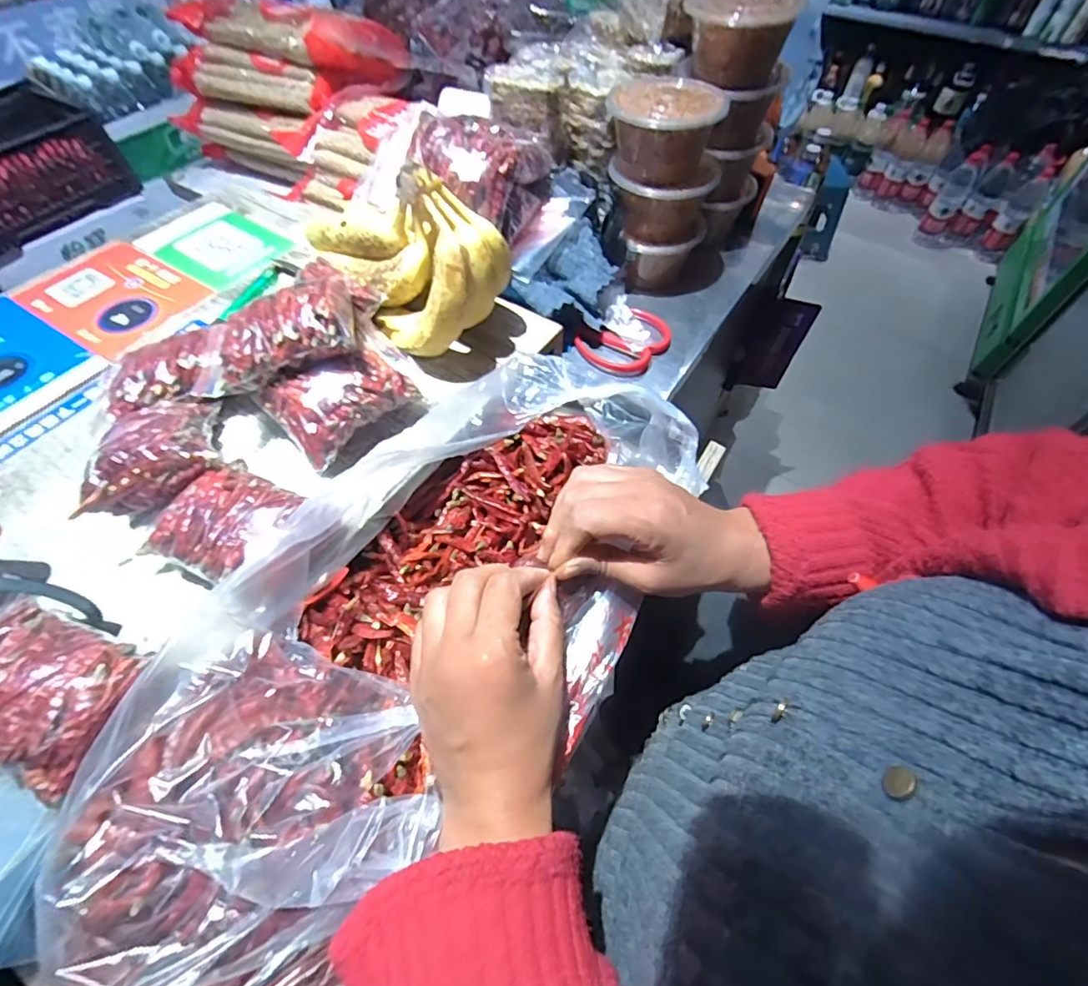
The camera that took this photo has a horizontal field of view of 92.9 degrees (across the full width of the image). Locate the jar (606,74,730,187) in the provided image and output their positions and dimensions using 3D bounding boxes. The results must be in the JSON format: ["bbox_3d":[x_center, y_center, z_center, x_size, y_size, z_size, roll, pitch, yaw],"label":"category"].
[{"bbox_3d":[0.117,-0.362,0.517,0.108,0.063,0.126,3,57,1],"label":"jar"}]

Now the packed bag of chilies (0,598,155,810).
[{"bbox_3d":[-0.271,0.110,0.283,0.098,0.048,0.072,18,58,11],"label":"packed bag of chilies"}]

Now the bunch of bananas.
[{"bbox_3d":[-0.120,-0.216,0.442,0.103,0.108,0.207,-35,64,-21],"label":"bunch of bananas"}]

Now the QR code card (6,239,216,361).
[{"bbox_3d":[-0.426,-0.196,0.509,0.172,0.008,0.120,28,61,16],"label":"QR code card"}]

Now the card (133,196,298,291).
[{"bbox_3d":[-0.356,-0.273,0.560,0.161,0.006,0.103,29,61,17],"label":"card"}]

